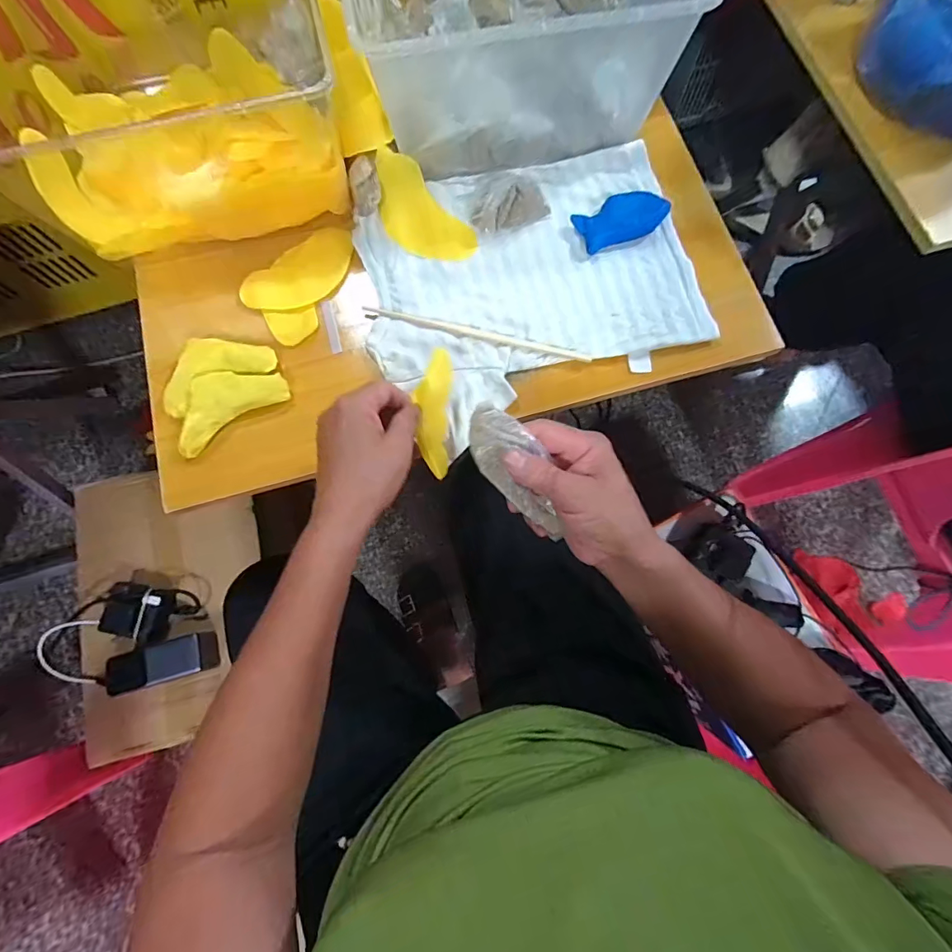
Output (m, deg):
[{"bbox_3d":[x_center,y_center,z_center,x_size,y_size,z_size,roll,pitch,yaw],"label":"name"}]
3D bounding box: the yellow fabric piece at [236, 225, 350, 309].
[{"bbox_3d":[-0.173,-0.200,0.459,0.118,0.012,0.057,-34,78,-8],"label":"yellow fabric piece"}]

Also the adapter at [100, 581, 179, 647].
[{"bbox_3d":[-0.501,0.200,0.682,0.103,0.026,0.078,15,77,4],"label":"adapter"}]

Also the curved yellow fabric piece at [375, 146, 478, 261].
[{"bbox_3d":[-0.060,-0.265,0.472,0.128,0.016,0.064,45,93,-6],"label":"curved yellow fabric piece"}]

